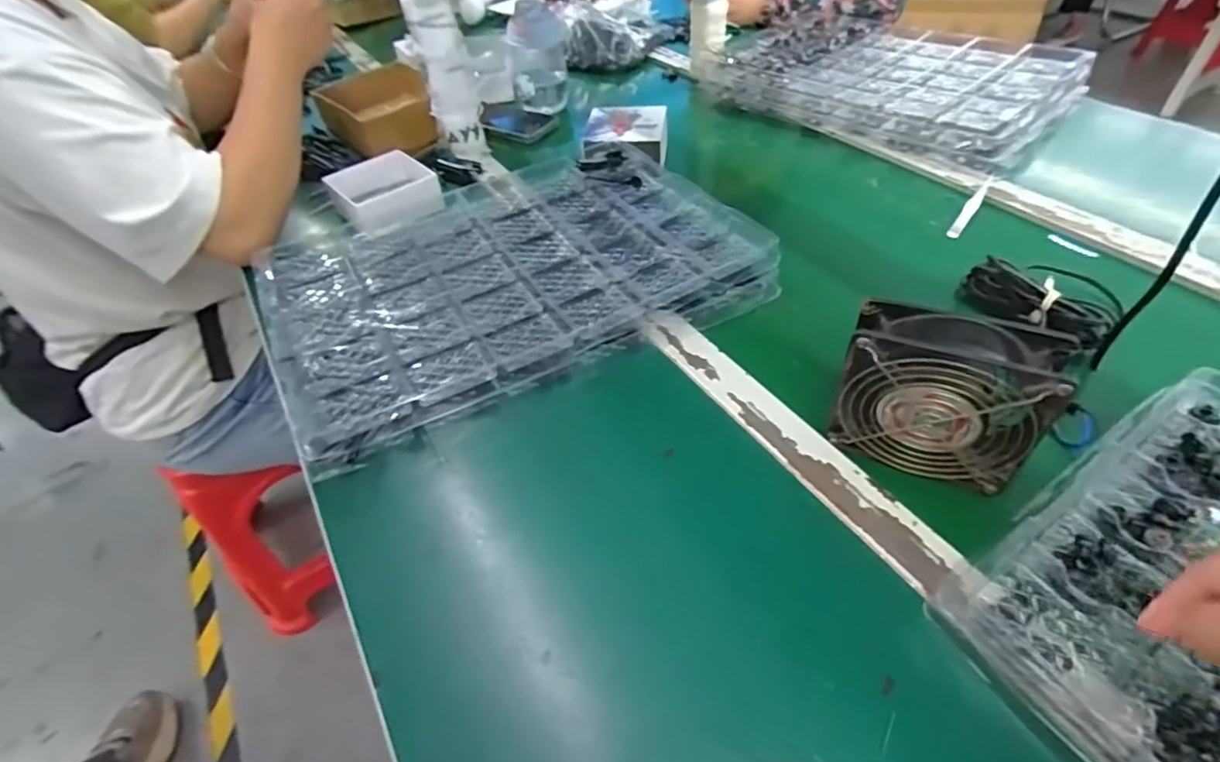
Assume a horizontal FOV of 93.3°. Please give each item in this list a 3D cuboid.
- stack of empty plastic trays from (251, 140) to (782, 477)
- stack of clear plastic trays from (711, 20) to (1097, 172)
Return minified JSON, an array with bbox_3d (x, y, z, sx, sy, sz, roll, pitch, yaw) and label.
[{"bbox_3d":[-0.105,-0.121,0.578,0.436,0.034,0.320,-23,48,-16],"label":"stack of empty plastic trays"},{"bbox_3d":[0.403,-0.445,0.848,0.278,0.056,0.462,-34,52,-24],"label":"stack of clear plastic trays"}]

